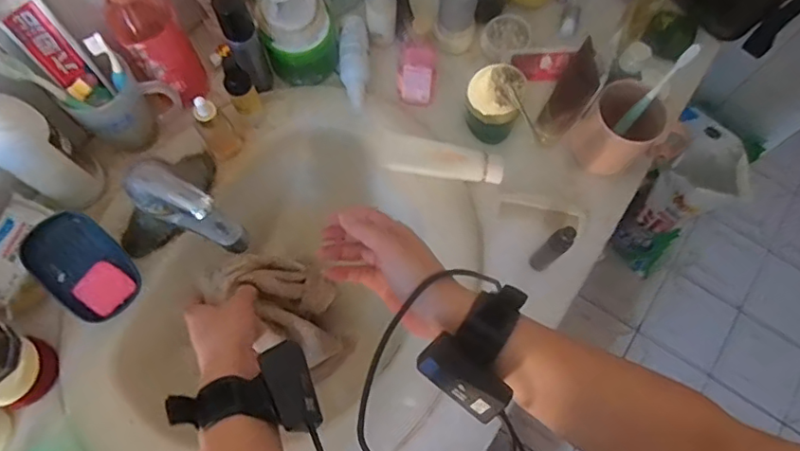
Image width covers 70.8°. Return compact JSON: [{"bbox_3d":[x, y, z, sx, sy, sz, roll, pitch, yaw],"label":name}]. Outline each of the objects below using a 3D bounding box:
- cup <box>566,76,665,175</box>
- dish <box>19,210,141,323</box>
[{"bbox_3d":[0.246,-0.107,0.646,0.079,0.094,0.074,1,70,-2],"label":"cup"},{"bbox_3d":[-0.323,0.042,0.580,0.075,0.029,0.112,-42,98,-13],"label":"dish"}]

